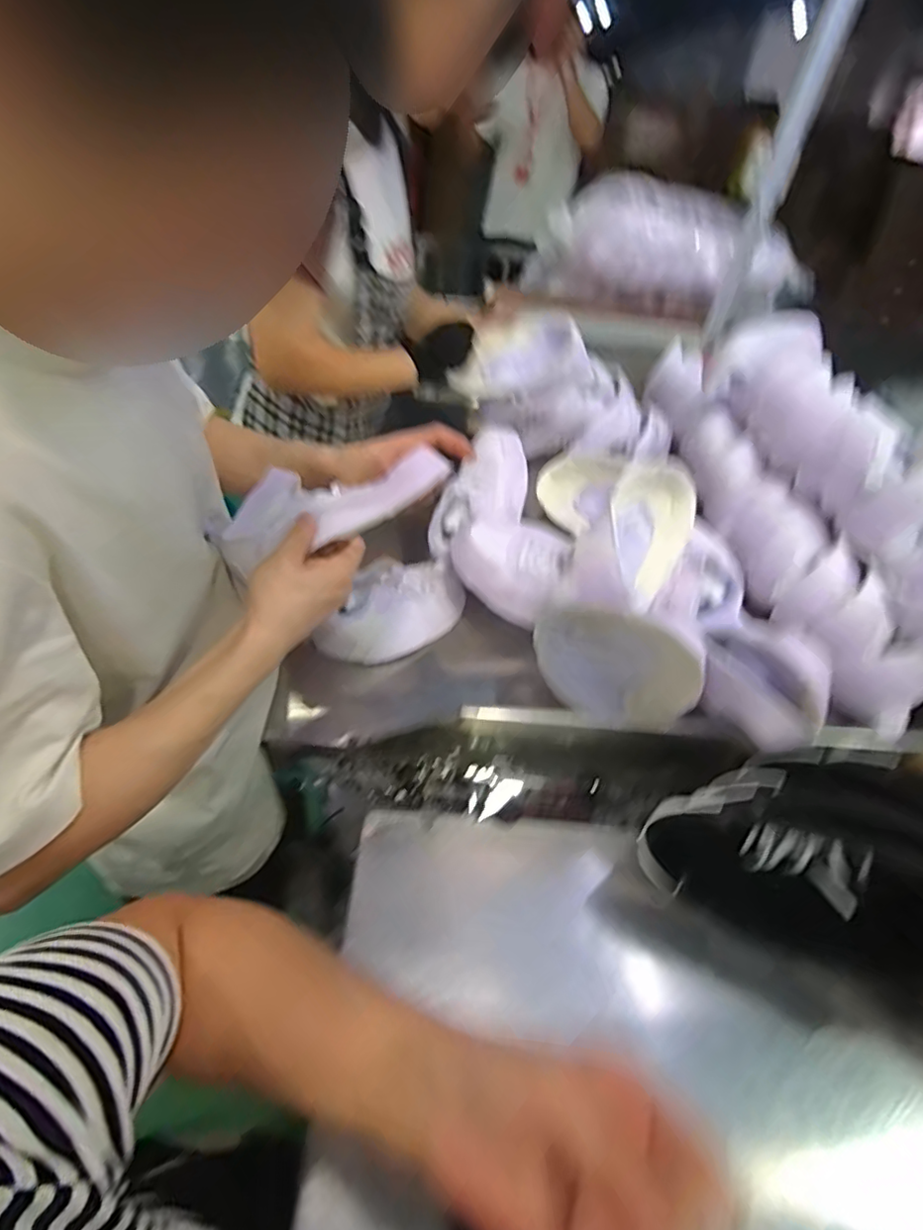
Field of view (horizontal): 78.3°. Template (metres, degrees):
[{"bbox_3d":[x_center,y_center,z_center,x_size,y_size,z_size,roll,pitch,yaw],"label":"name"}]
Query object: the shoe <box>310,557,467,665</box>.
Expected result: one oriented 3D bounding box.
[{"bbox_3d":[-0.074,-0.013,0.687,0.081,0.088,0.201,31,47,24],"label":"shoe"}]

